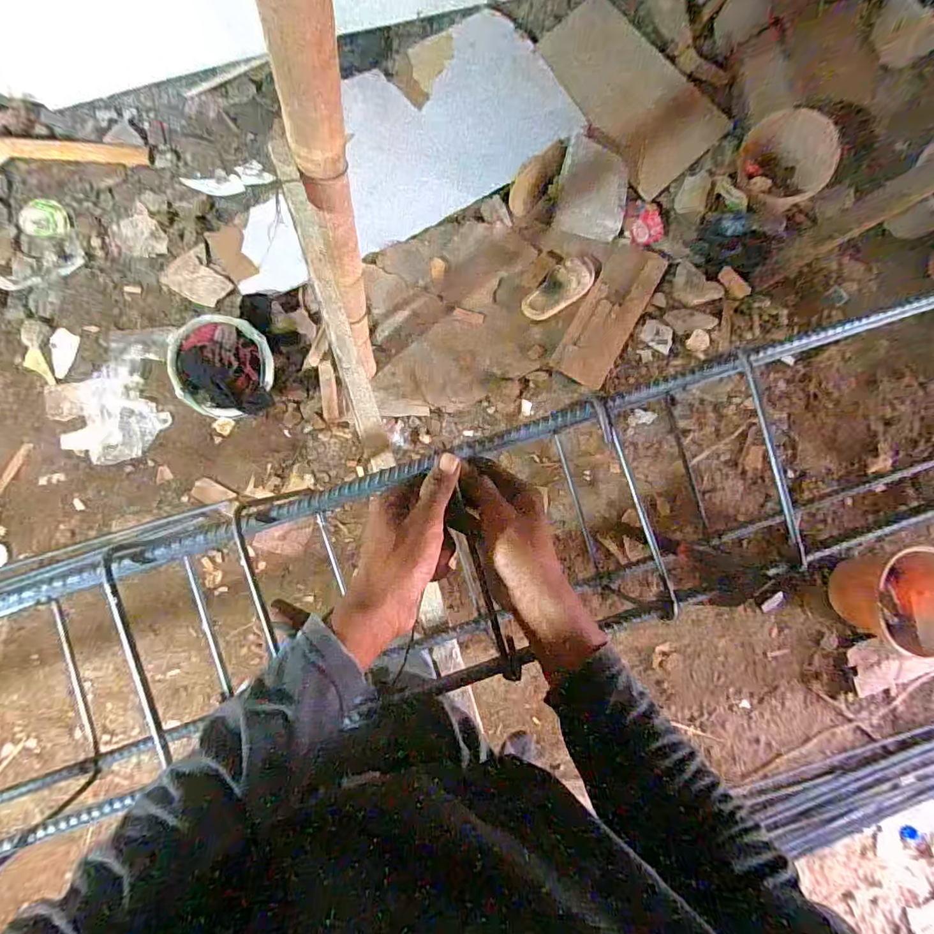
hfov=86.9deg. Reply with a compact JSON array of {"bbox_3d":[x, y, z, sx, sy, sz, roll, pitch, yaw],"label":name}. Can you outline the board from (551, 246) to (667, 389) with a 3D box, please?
[{"bbox_3d":[0.425,-0.454,1.461,0.168,0.020,0.465,30,83,-2],"label":"board"}]

